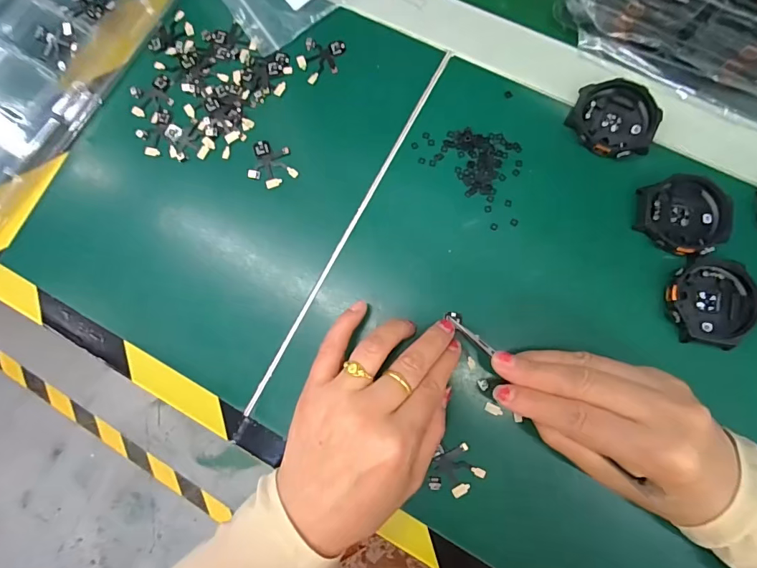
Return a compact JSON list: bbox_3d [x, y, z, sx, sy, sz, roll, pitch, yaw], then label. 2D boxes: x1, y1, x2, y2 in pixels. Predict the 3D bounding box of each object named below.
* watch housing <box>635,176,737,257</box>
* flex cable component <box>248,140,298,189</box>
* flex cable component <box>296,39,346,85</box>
[{"bbox_3d":[0.191,-0.044,0.260,0.052,0.008,0.049,1,82,4],"label":"watch housing"},{"bbox_3d":[-0.074,-0.082,0.288,0.036,0.004,0.030,20,84,6],"label":"flex cable component"},{"bbox_3d":[-0.043,-0.162,0.298,0.030,0.004,0.036,17,84,6],"label":"flex cable component"}]

